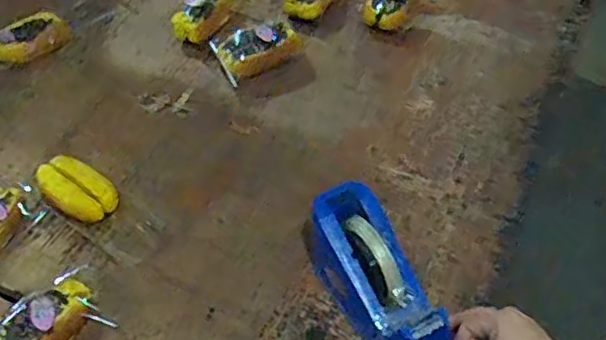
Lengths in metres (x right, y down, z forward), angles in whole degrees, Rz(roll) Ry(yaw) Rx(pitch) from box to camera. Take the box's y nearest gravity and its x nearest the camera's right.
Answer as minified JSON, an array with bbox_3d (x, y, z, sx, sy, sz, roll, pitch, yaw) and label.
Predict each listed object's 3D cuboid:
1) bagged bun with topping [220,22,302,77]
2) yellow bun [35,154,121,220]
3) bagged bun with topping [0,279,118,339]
[{"bbox_3d":[-0.064,-0.181,0.897,0.123,0.051,0.075,-16,53,-9],"label":"bagged bun with topping"},{"bbox_3d":[-0.291,0.023,0.756,0.117,0.036,0.069,28,58,23],"label":"yellow bun"},{"bbox_3d":[-0.281,0.173,0.630,0.134,0.038,0.068,-29,56,-18],"label":"bagged bun with topping"}]

